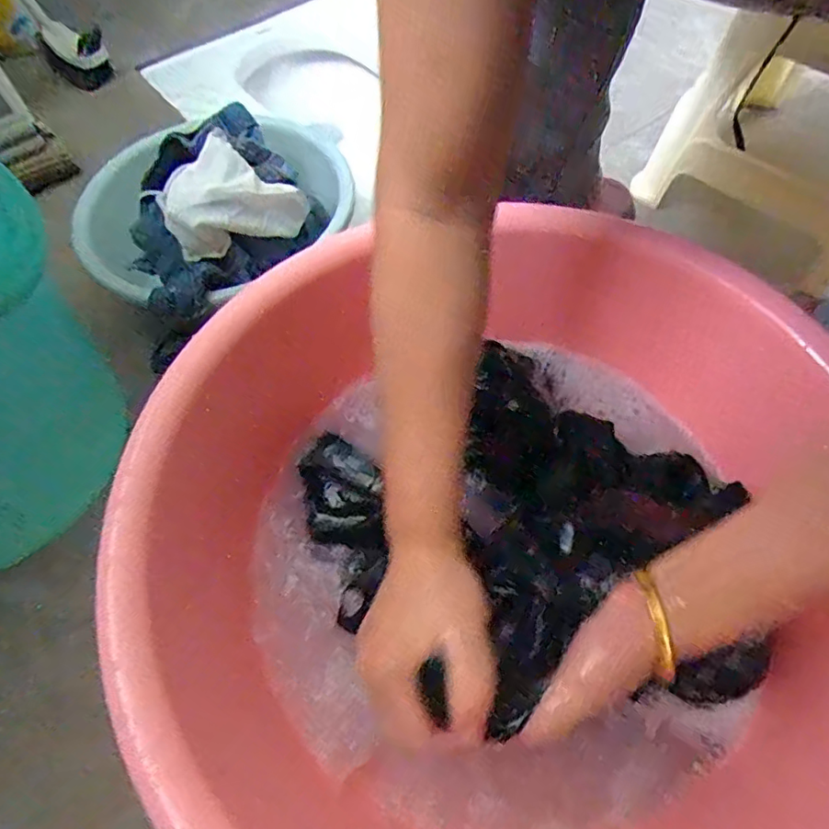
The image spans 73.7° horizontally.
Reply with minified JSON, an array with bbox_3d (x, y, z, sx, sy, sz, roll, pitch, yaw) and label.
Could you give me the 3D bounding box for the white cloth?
[{"bbox_3d":[-0.164,-0.193,0.502,0.127,0.078,0.066,-41,65,-19],"label":"white cloth"}]

